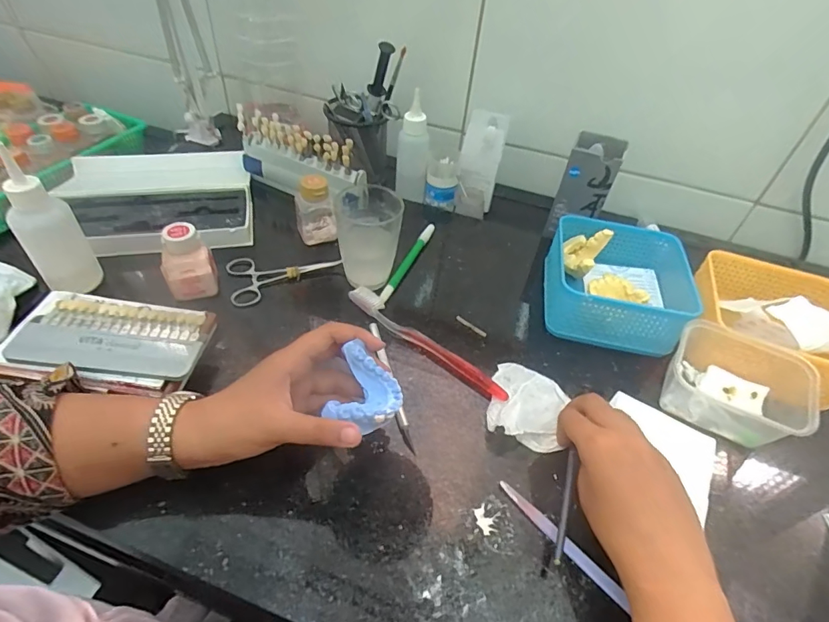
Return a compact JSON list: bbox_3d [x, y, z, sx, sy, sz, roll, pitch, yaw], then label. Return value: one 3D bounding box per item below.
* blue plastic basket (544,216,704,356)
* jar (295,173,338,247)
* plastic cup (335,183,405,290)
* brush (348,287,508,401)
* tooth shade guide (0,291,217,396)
[{"bbox_3d":[0.216,-0.030,0.497,0.134,0.058,0.138,13,47,5],"label":"blue plastic basket"},{"bbox_3d":[-0.113,-0.116,0.532,0.042,0.076,0.036,-8,49,-14],"label":"jar"},{"bbox_3d":[-0.047,-0.077,0.489,0.065,0.085,0.070,0,48,-7],"label":"plastic cup"},{"bbox_3d":[0.008,0.029,0.453,0.189,0.010,0.021,35,53,23],"label":"brush"},{"bbox_3d":[-0.255,0.024,0.392,0.151,0.015,0.086,6,47,-2],"label":"tooth shade guide"}]

